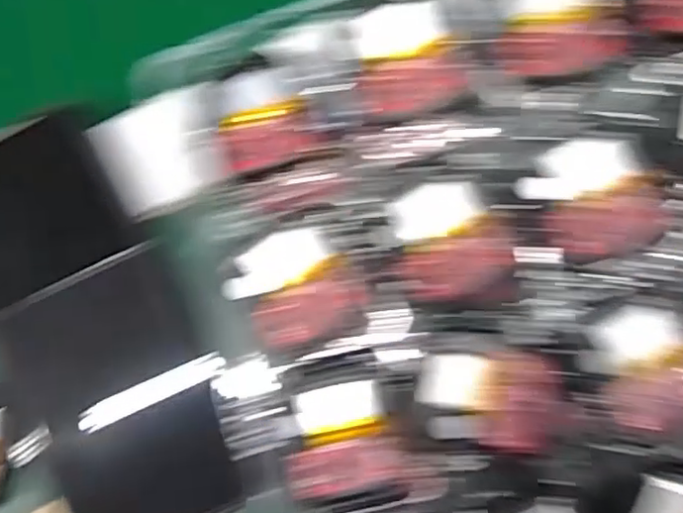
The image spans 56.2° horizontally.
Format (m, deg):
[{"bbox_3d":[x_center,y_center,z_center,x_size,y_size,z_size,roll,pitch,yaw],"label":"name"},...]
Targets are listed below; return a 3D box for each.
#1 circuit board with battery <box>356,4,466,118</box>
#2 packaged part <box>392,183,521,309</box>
[{"bbox_3d":[0.021,-0.066,0.214,0.035,0.004,0.033,-15,85,7],"label":"circuit board with battery"},{"bbox_3d":[0.037,-0.004,0.205,0.036,0.004,0.039,-7,86,8],"label":"packaged part"}]

